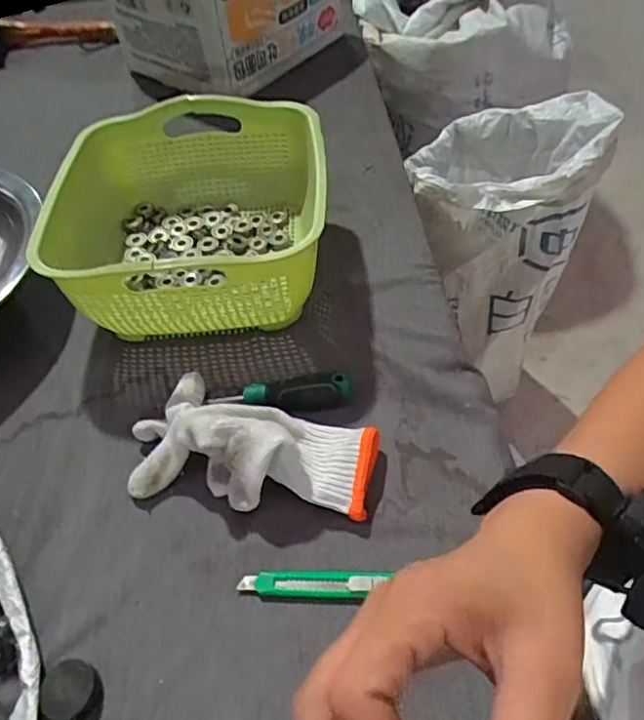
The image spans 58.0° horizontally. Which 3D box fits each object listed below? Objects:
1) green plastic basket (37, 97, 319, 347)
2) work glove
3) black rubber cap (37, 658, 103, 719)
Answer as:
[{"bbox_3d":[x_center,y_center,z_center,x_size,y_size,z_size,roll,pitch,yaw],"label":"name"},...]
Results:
[{"bbox_3d":[-0.110,-0.130,0.539,0.225,0.104,0.241,-4,51,1],"label":"green plastic basket"},{"bbox_3d":[-0.054,0.056,0.428,0.185,0.053,0.098,7,52,10],"label":"work glove"},{"bbox_3d":[-0.151,0.199,0.350,0.034,0.010,0.034,-2,51,2],"label":"black rubber cap"}]

